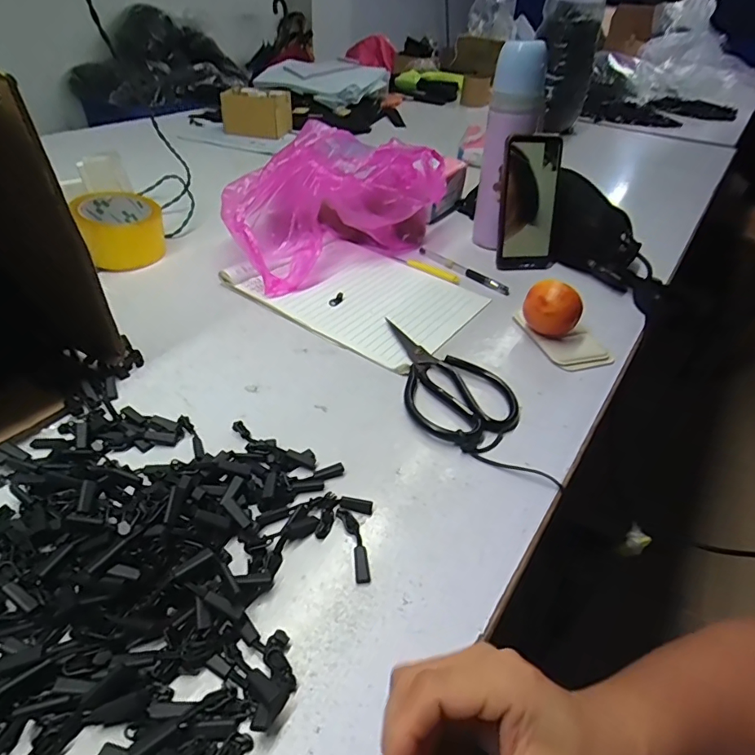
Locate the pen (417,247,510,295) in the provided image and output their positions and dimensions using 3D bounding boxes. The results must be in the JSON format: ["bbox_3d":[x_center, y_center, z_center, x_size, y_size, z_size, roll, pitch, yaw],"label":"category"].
[{"bbox_3d":[0.112,-0.145,0.625,0.014,0.006,0.149,-29,50,-32],"label":"pen"}]

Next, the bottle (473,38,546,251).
[{"bbox_3d":[0.175,-0.297,0.622,0.067,0.234,0.072,-21,46,-26],"label":"bottle"}]

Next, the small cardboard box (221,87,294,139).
[{"bbox_3d":[-0.275,-0.609,1.088,0.146,0.088,0.109,11,41,7],"label":"small cardboard box"}]

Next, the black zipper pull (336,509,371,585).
[{"bbox_3d":[-0.015,0.113,0.322,0.012,0.005,0.055,-10,42,-16],"label":"black zipper pull"}]

